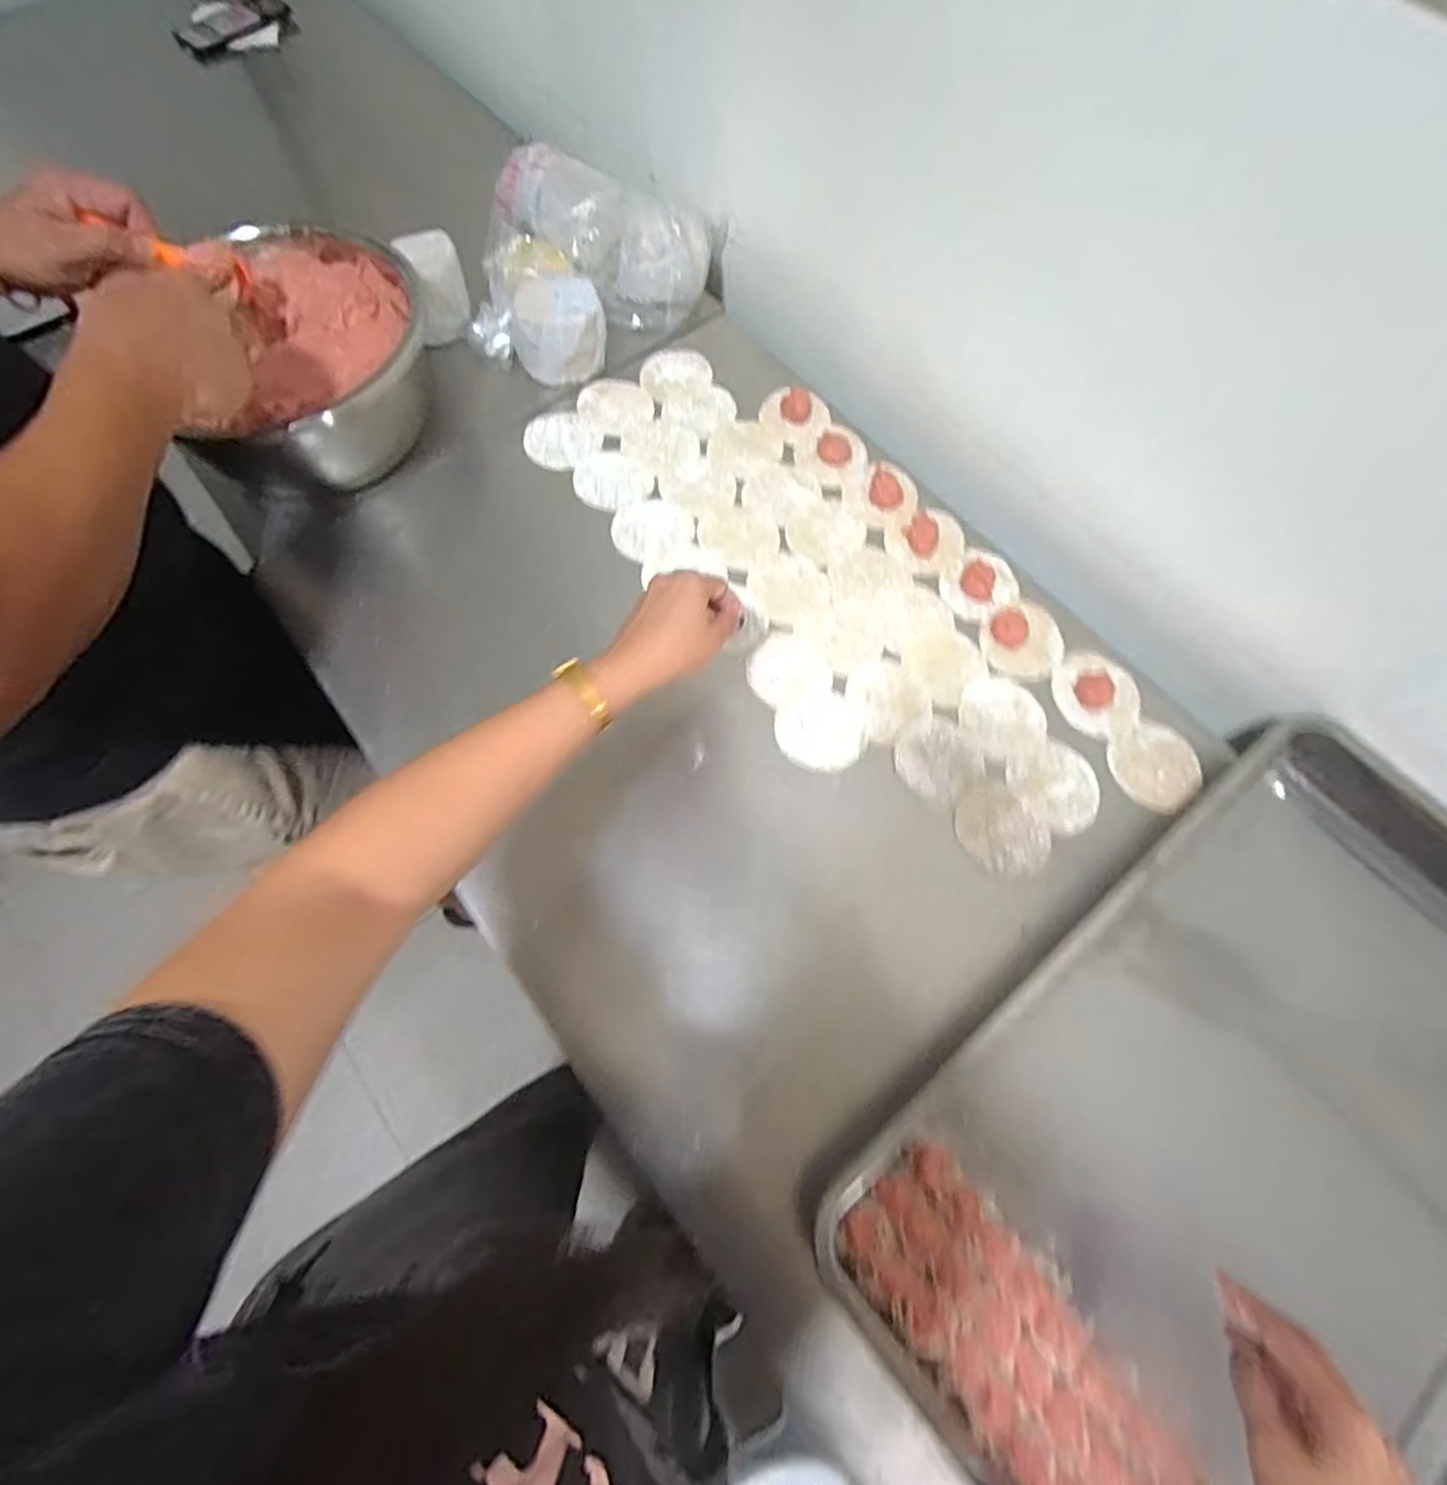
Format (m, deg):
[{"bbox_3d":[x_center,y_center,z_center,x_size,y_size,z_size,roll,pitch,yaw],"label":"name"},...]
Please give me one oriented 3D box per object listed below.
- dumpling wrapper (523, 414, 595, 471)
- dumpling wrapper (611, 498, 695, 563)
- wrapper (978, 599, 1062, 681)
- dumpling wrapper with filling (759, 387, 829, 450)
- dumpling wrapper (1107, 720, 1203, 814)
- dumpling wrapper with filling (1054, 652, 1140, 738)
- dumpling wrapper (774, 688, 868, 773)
[{"bbox_3d":[-0.180,-0.330,0.730,0.070,0.004,0.069,-26,72,-10],"label":"dumpling wrapper"},{"bbox_3d":[-0.074,-0.224,0.695,0.079,0.005,0.070,-28,72,-10],"label":"dumpling wrapper"},{"bbox_3d":[0.288,-0.103,0.642,0.076,0.018,0.088,17,70,6],"label":"wrapper"},{"bbox_3d":[0.078,-0.365,0.748,0.077,0.014,0.067,33,73,11],"label":"dumpling wrapper with filling"},{"bbox_3d":[0.389,0.017,0.605,0.085,0.008,0.075,-31,73,-11],"label":"dumpling wrapper"},{"bbox_3d":[0.348,-0.049,0.623,0.078,0.010,0.079,-29,73,-11],"label":"dumpling wrapper with filling"},{"bbox_3d":[0.088,-0.012,0.609,0.080,0.004,0.077,0,70,-1],"label":"dumpling wrapper"}]

